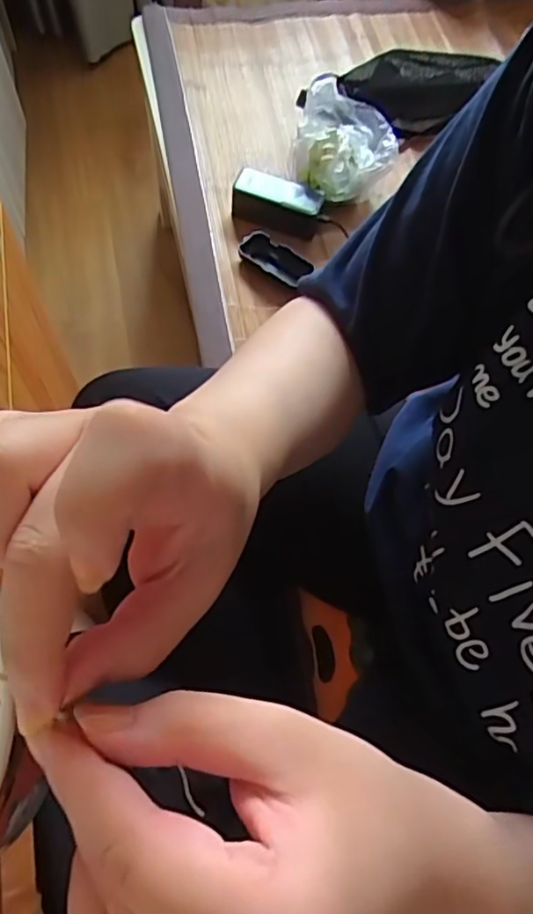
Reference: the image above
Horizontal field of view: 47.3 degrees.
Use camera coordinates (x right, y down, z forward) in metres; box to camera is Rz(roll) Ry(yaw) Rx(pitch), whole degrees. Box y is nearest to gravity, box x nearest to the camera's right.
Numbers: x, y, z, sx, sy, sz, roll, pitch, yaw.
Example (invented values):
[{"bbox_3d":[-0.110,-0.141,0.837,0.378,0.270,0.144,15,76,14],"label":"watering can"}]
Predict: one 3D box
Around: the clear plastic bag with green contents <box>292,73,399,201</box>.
[{"bbox_3d":[0.116,-0.460,0.897,0.144,0.108,0.139,10,64,1],"label":"clear plastic bag with green contents"}]

